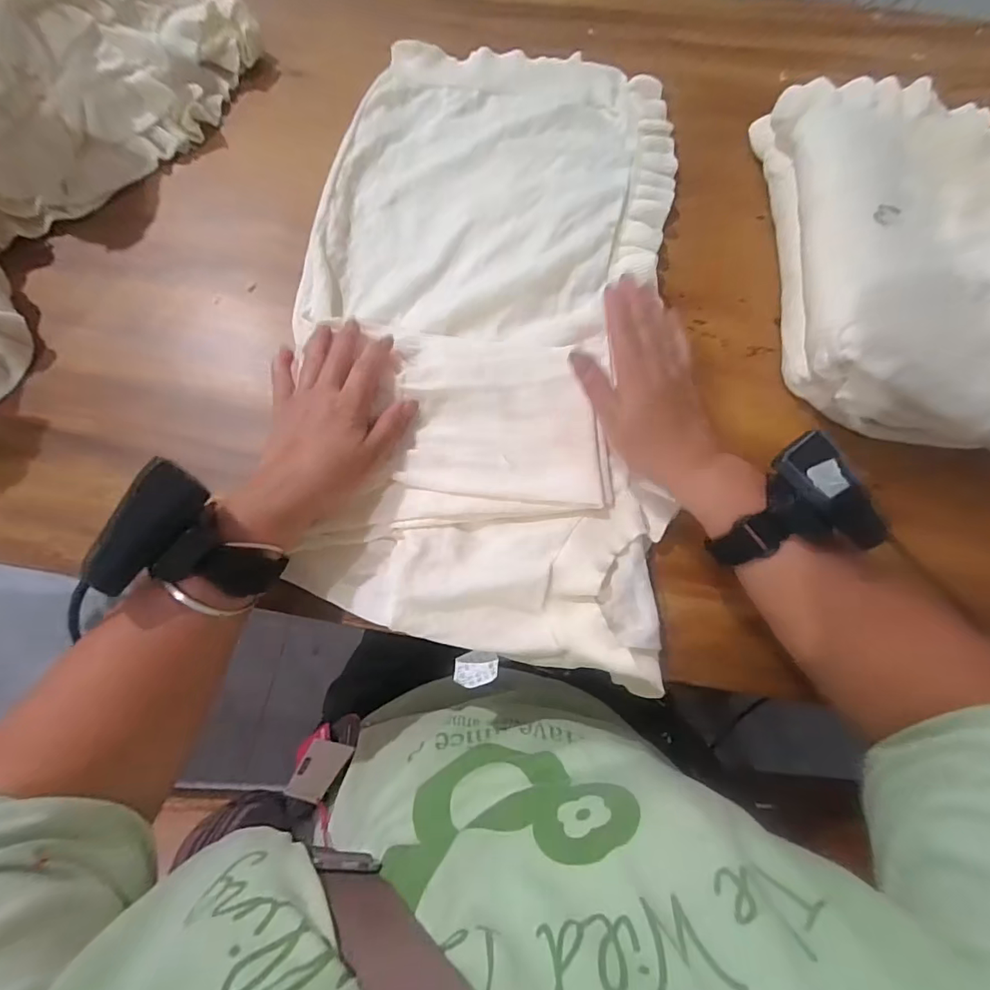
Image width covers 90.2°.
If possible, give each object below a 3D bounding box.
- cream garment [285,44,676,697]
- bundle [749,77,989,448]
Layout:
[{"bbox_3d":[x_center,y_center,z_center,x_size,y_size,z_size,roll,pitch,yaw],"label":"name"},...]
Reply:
[{"bbox_3d":[0.001,-0.153,0.415,0.307,0.034,0.561,0,72,-3],"label":"cream garment"},{"bbox_3d":[0.350,-0.190,0.398,0.216,0.078,0.301,4,72,-1],"label":"bundle"}]

